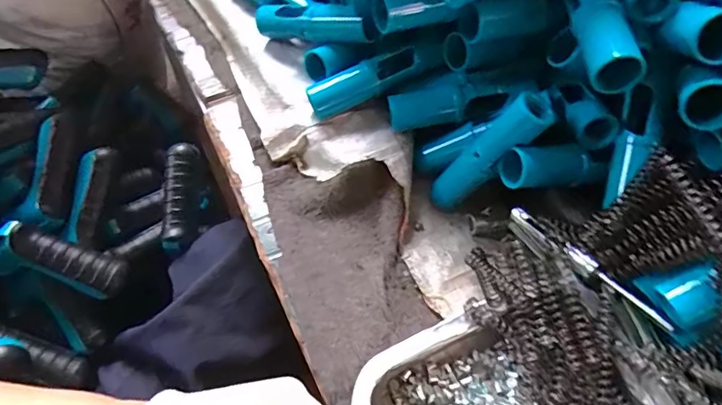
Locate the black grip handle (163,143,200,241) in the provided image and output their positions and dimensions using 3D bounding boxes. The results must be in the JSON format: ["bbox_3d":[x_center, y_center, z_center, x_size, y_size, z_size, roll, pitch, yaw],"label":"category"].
[{"bbox_3d":[-0.190,-0.012,0.520,0.030,0.024,0.103,3,80,1],"label":"black grip handle"}]

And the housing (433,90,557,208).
[{"bbox_3d":[0.093,-0.035,0.379,0.021,0.127,0.024,8,55,-27],"label":"housing"}]

